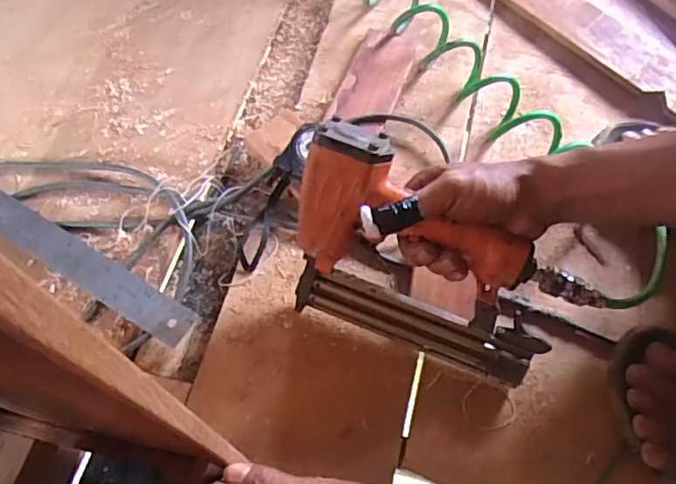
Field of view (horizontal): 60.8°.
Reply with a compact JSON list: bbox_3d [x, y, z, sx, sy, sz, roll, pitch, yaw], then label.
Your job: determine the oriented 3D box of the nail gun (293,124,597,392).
[{"bbox_3d":[0.081,0.018,0.482,0.241,0.171,0.065,18,33,4],"label":"nail gun"}]

